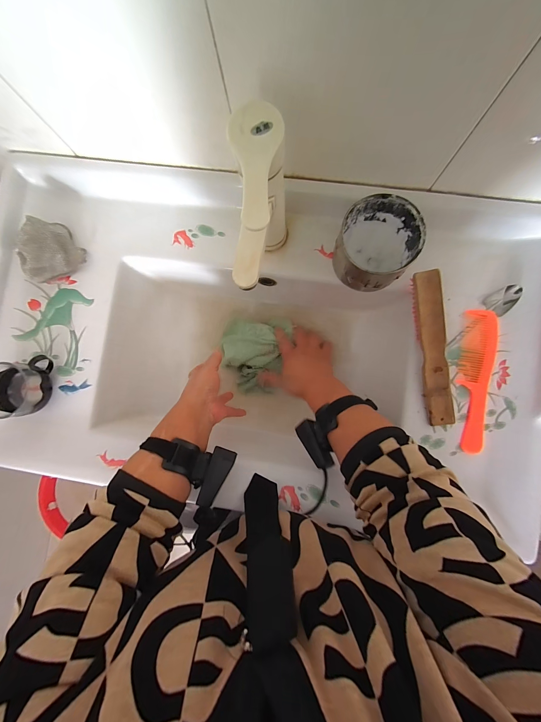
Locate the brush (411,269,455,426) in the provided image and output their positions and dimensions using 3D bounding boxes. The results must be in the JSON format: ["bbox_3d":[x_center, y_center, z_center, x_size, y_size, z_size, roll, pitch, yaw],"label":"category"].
[{"bbox_3d":[0.224,-0.016,0.376,0.035,0.034,0.207,-8,86,4],"label":"brush"}]

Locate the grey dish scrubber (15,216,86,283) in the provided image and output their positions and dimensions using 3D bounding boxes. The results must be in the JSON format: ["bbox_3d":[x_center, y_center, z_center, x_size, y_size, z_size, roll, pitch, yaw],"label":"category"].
[{"bbox_3d":[-0.342,-0.171,0.417,0.080,0.049,0.074,0,87,4],"label":"grey dish scrubber"}]

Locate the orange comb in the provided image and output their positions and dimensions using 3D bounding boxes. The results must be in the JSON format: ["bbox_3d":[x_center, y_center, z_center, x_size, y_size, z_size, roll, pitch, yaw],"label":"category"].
[{"bbox_3d":[0.288,0.027,0.381,0.044,0.007,0.197,7,87,5],"label":"orange comb"}]

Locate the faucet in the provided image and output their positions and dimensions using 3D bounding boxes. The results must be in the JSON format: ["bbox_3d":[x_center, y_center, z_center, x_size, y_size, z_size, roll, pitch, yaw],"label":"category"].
[{"bbox_3d":[-0.012,-0.146,0.323,0.049,0.189,0.136,6,87,4],"label":"faucet"}]

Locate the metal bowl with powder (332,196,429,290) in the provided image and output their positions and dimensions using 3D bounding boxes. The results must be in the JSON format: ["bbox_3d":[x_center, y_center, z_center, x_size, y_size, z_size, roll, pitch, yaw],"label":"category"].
[{"bbox_3d":[0.140,-0.154,0.374,0.099,0.073,0.100,0,87,4],"label":"metal bowl with powder"}]

